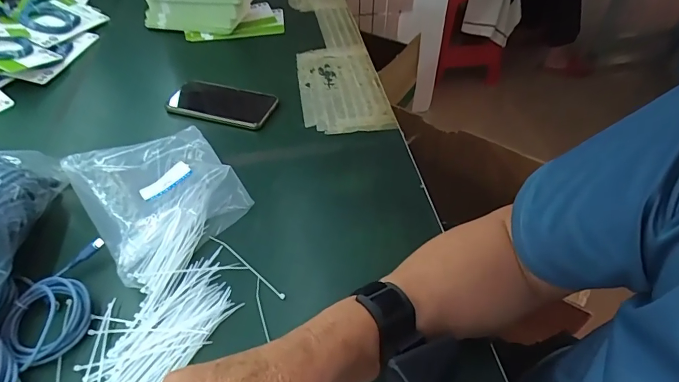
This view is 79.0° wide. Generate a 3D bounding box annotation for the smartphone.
[{"bbox_3d":[-0.179,-0.133,0.627,0.160,0.014,0.078,13,48,12],"label":"smartphone"}]

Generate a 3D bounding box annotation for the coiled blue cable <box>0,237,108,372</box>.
[{"bbox_3d":[-0.280,0.104,0.399,0.073,0.025,0.119,-8,47,-7],"label":"coiled blue cable"}]

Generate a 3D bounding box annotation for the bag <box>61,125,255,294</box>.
[{"bbox_3d":[-0.213,-0.008,0.491,0.165,0.044,0.242,-30,53,-25],"label":"bag"}]

